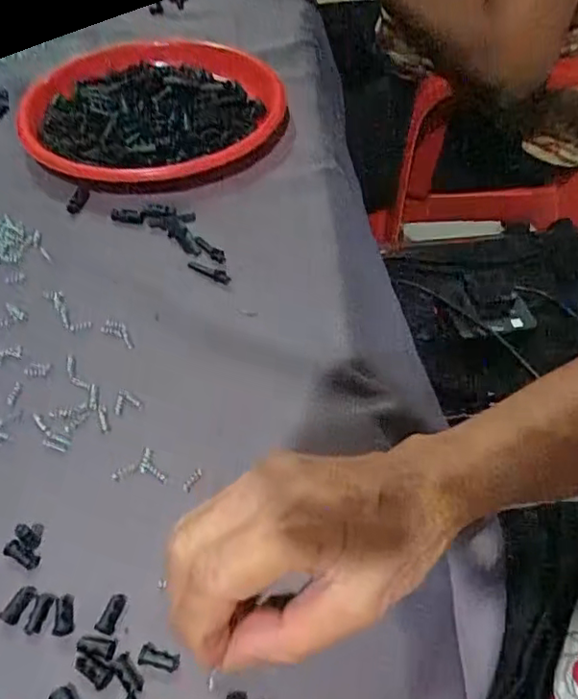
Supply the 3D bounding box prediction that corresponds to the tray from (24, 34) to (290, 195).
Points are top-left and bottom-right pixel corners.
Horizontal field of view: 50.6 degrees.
[{"bbox_3d":[-0.116,-0.203,0.521,0.211,0.046,0.200,1,50,4],"label":"tray"}]

